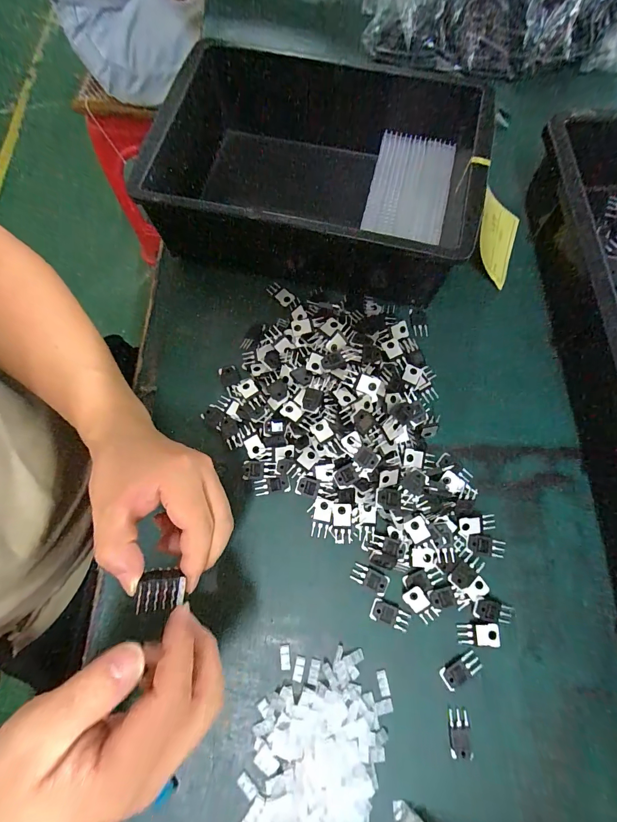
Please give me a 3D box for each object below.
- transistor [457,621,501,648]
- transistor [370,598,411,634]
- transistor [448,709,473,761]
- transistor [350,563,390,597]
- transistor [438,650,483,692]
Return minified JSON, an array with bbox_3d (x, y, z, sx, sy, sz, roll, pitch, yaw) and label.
[{"bbox_3d":[0.133,0.174,0.270,0.031,0.004,0.017,6,75,3],"label":"transistor"},{"bbox_3d":[0.065,0.162,0.275,0.030,0.004,0.016,19,76,7],"label":"transistor"},{"bbox_3d":[0.112,0.238,0.254,0.015,0.007,0.030,-1,75,1],"label":"transistor"},{"bbox_3d":[0.050,0.137,0.282,0.030,0.004,0.015,23,77,8],"label":"transistor"},{"bbox_3d":[0.116,0.198,0.265,0.030,0.004,0.015,-30,76,-7],"label":"transistor"}]

